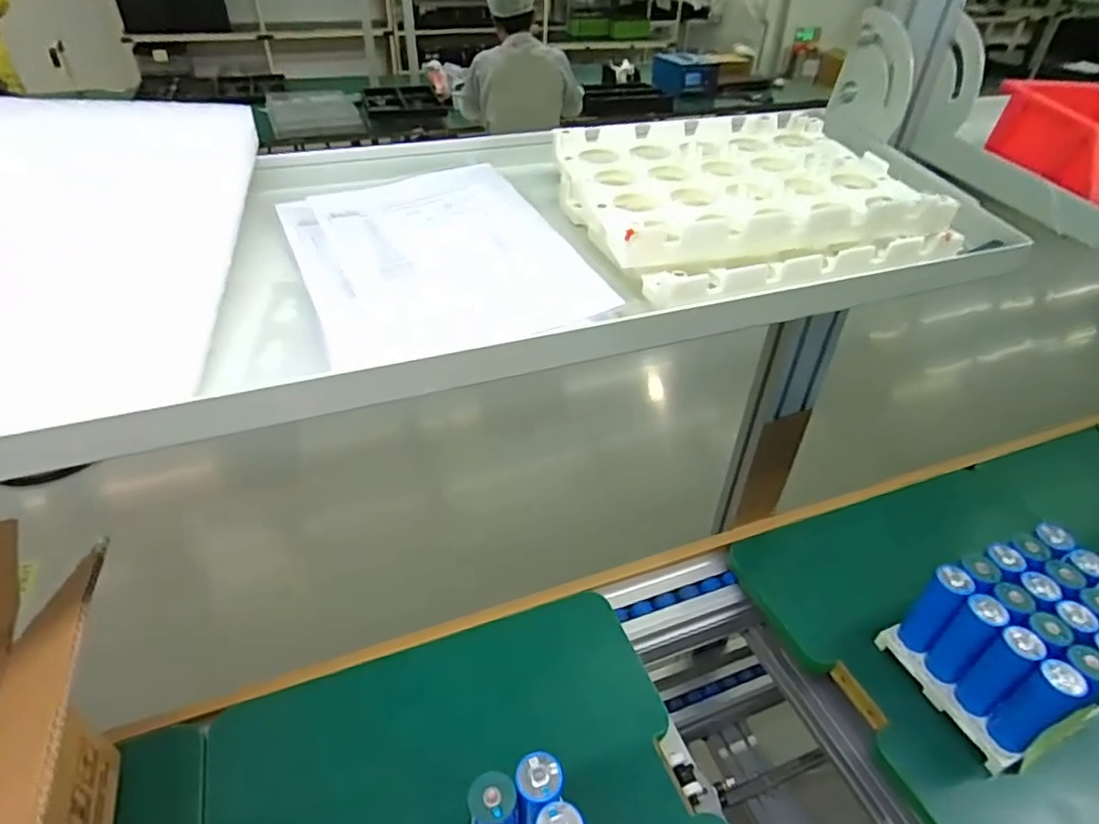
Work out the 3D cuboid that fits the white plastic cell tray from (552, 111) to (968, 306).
[{"bbox_3d":[0.139,-0.163,0.466,0.252,0.049,0.205,-13,41,-18],"label":"white plastic cell tray"}]

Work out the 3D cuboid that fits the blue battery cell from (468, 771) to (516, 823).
[{"bbox_3d":[-0.051,0.372,0.569,0.038,0.131,0.038,1,39,-1],"label":"blue battery cell"}]

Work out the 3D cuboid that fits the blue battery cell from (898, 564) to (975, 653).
[{"bbox_3d":[0.471,0.245,0.769,0.038,0.127,0.045,32,48,32],"label":"blue battery cell"}]

